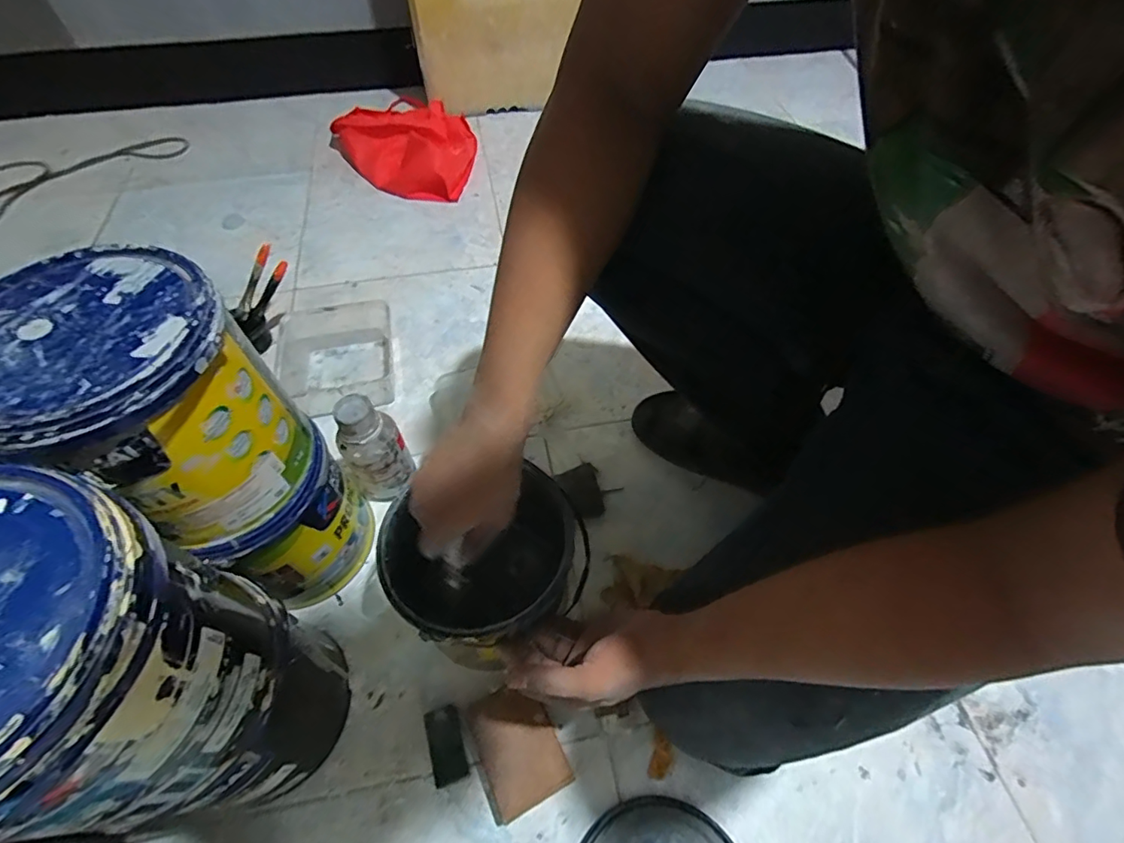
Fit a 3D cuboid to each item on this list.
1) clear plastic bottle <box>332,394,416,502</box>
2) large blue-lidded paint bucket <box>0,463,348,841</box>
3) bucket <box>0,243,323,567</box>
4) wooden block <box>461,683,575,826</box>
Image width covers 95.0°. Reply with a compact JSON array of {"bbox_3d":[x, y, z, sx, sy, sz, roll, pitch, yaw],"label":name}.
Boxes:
[{"bbox_3d":[-0.238,0.042,0.663,0.058,0.172,0.079,32,62,20],"label":"clear plastic bottle"},{"bbox_3d":[-0.305,0.155,0.326,0.184,0.207,0.179,24,59,16],"label":"large blue-lidded paint bucket"},{"bbox_3d":[-0.333,-0.004,0.441,0.174,0.207,0.160,0,56,1],"label":"bucket"},{"bbox_3d":[-0.051,0.340,0.541,0.087,0.033,0.110,-24,59,-15],"label":"wooden block"}]

